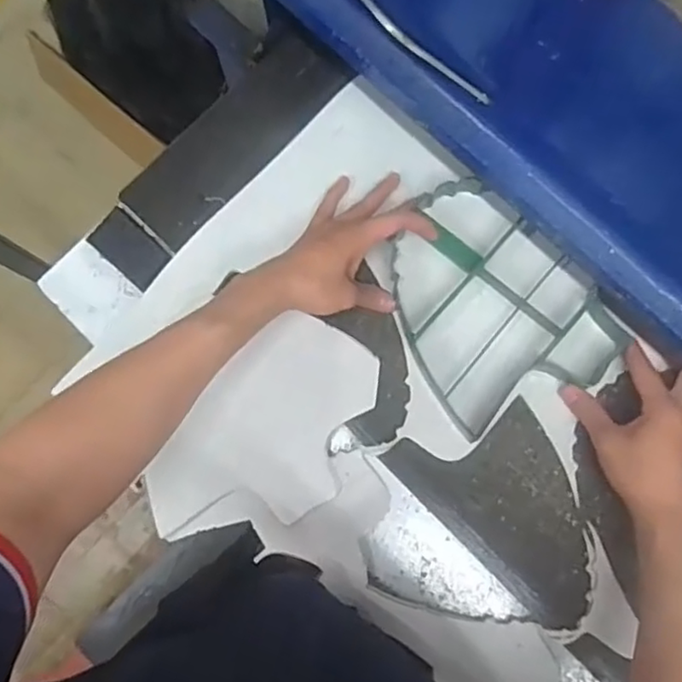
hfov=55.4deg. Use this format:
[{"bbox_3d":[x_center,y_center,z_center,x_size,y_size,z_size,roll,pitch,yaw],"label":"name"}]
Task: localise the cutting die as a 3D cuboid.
[{"bbox_3d":[0.132,-0.036,0.581,0.169,0.034,0.215,-34,80,-6],"label":"cutting die"}]

